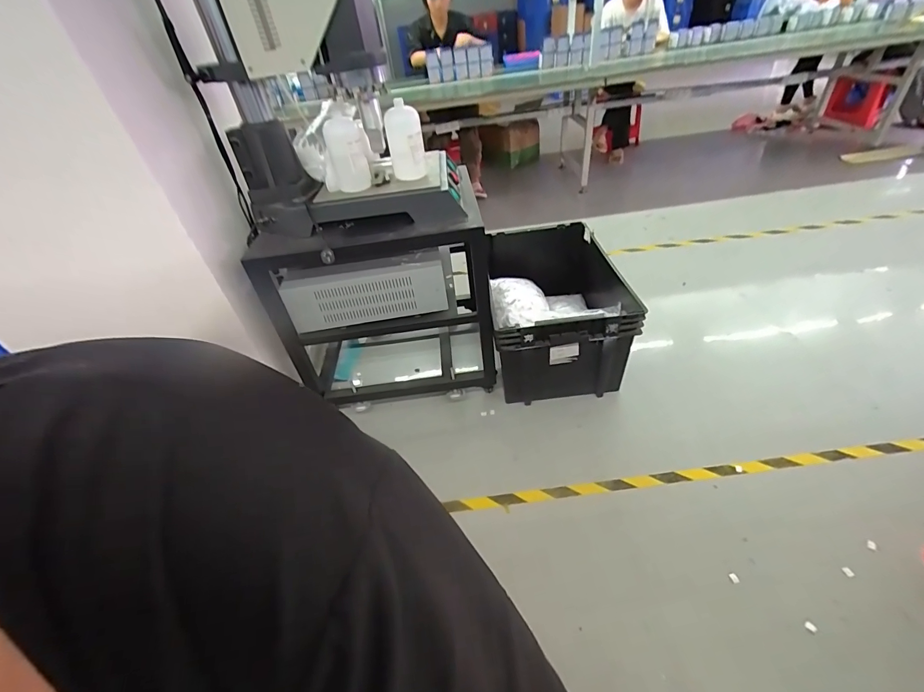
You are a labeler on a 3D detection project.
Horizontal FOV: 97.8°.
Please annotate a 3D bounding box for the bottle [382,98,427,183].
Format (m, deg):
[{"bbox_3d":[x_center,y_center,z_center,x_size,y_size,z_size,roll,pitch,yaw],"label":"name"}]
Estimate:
[{"bbox_3d":[-0.149,-0.535,1.067,0.091,0.194,0.088,-12,40,-3],"label":"bottle"}]

